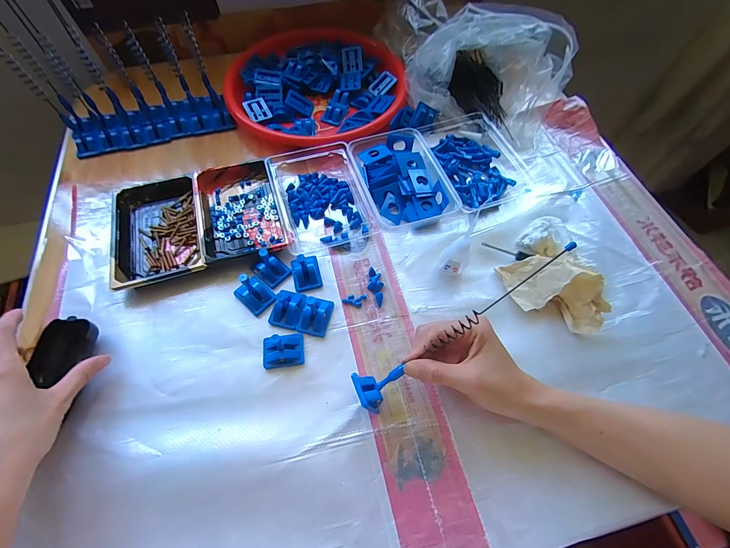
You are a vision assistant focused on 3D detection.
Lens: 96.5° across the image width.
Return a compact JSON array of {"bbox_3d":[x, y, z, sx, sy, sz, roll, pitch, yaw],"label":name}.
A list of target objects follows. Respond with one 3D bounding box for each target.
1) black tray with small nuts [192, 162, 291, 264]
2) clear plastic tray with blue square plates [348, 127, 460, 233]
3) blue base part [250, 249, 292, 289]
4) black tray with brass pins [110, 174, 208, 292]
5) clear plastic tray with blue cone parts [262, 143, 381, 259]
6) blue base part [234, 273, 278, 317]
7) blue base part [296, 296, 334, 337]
[{"bbox_3d":[-0.169,-0.088,0.442,0.099,0.021,0.158,-16,63,-9],"label":"black tray with small nuts"},{"bbox_3d":[0.049,-0.137,0.460,0.107,0.033,0.153,-19,64,-10],"label":"clear plastic tray with blue square plates"},{"bbox_3d":[-0.118,-0.014,0.391,0.041,0.043,0.034,42,71,16],"label":"blue base part"},{"bbox_3d":[-0.267,-0.058,0.425,0.104,0.021,0.159,-16,63,-9],"label":"black tray with brass pins"},{"bbox_3d":[-0.064,-0.116,0.454,0.118,0.027,0.168,-16,63,-9],"label":"clear plastic tray with blue cone parts"},{"bbox_3d":[-0.131,0.018,0.376,0.041,0.043,0.033,39,70,15],"label":"blue base part"},{"bbox_3d":[-0.058,0.048,0.377,0.033,0.021,0.043,14,63,7],"label":"blue base part"}]

